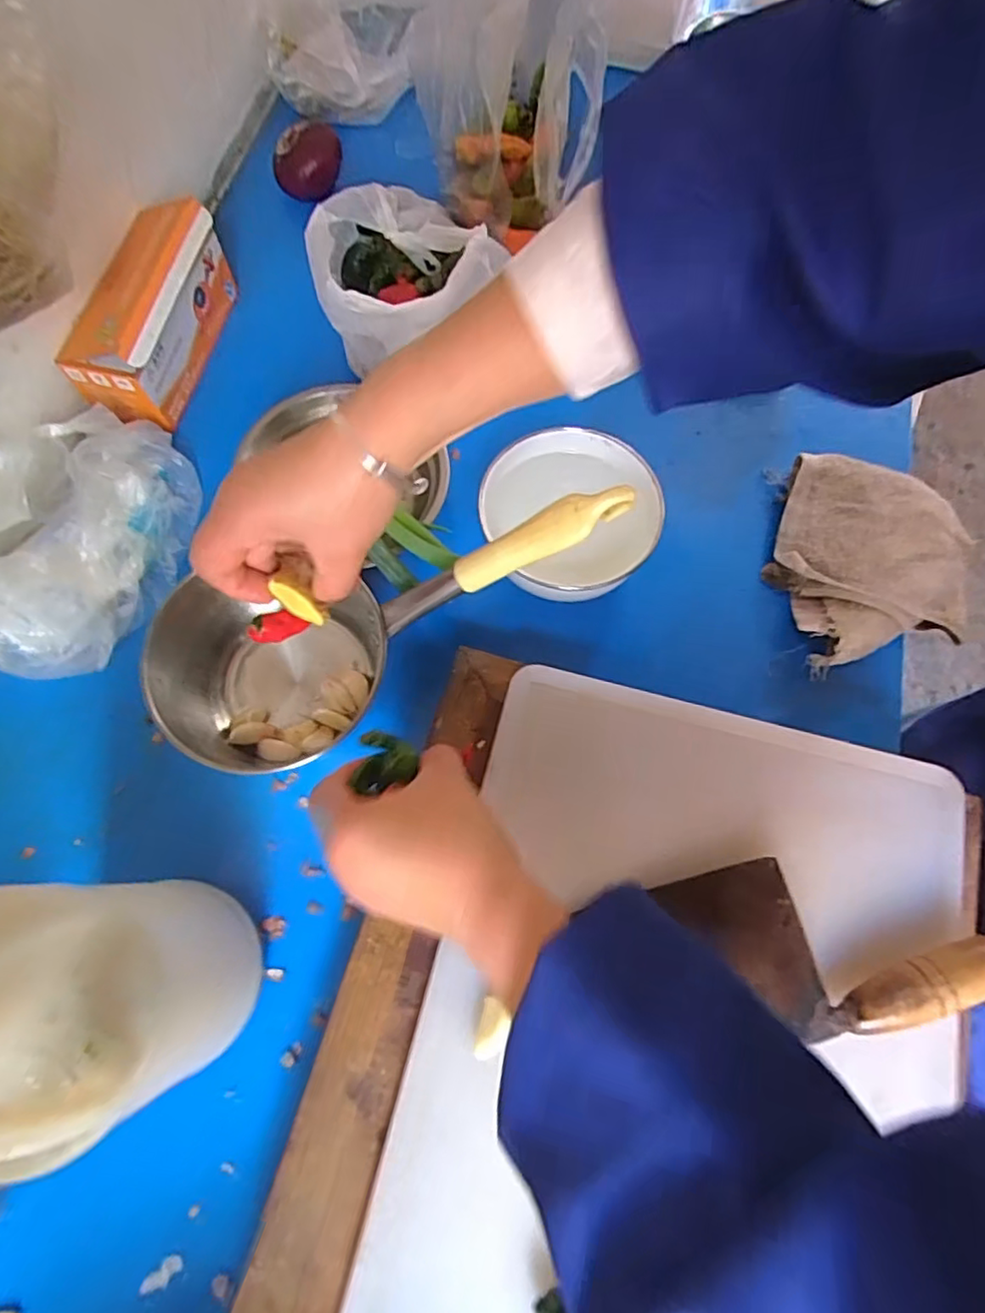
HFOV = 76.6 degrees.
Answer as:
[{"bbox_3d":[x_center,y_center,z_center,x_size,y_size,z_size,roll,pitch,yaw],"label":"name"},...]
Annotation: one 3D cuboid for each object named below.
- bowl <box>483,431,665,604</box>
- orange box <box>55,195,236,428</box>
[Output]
[{"bbox_3d":[0.060,-0.109,0.512,0.142,0.052,0.145,1,72,-2],"label":"bowl"},{"bbox_3d":[-0.303,-0.306,0.562,0.079,0.085,0.184,15,71,7],"label":"orange box"}]

